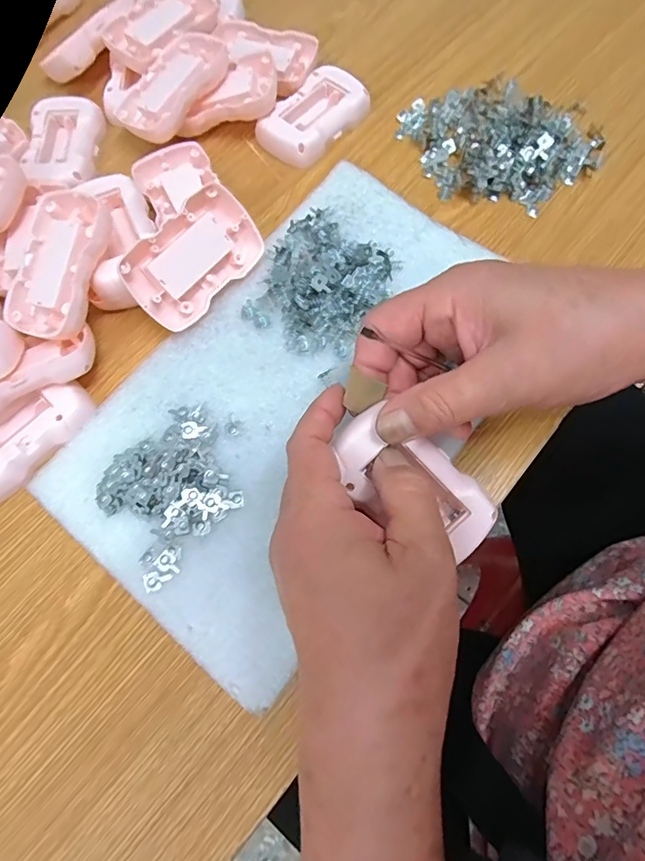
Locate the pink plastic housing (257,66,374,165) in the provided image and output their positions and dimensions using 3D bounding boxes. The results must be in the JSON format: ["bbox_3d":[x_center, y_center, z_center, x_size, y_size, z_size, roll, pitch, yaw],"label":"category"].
[{"bbox_3d":[-0.007,-0.239,0.364,0.049,0.022,0.083,40,77,13],"label":"pink plastic housing"}]

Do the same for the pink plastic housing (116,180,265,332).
[{"bbox_3d":[-0.082,-0.108,0.303,0.088,0.052,0.013,-46,35,-11],"label":"pink plastic housing"}]

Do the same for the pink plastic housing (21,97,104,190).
[{"bbox_3d":[-0.194,-0.212,0.359,0.050,0.016,0.085,-5,71,0],"label":"pink plastic housing"}]

